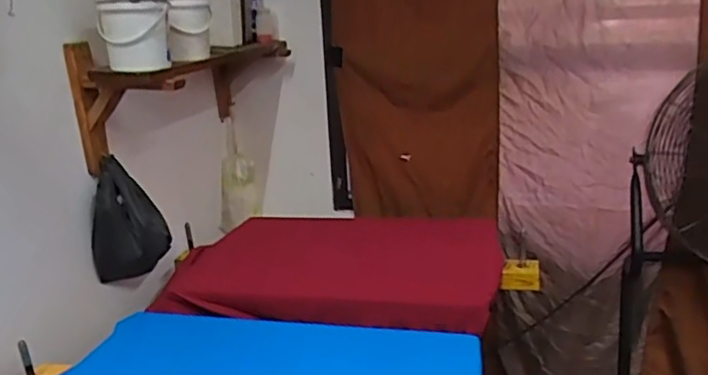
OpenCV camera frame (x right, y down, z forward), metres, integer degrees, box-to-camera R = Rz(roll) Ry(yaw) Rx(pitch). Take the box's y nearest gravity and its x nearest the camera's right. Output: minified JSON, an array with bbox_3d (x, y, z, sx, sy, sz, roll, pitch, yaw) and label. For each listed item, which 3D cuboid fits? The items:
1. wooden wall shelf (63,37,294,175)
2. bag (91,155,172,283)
[{"bbox_3d":[-0.337,-0.210,1.313,0.224,0.221,0.600,3,19,18],"label":"wooden wall shelf"},{"bbox_3d":[-0.445,0.074,1.194,0.143,0.235,0.054,-5,18,-7],"label":"bag"}]

